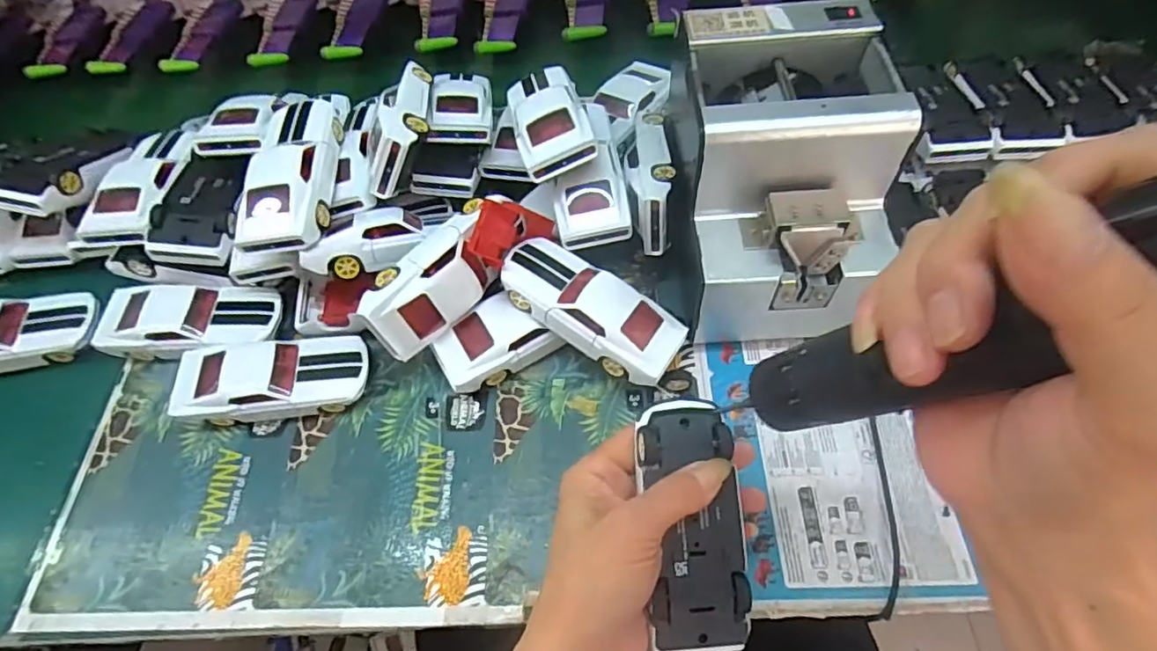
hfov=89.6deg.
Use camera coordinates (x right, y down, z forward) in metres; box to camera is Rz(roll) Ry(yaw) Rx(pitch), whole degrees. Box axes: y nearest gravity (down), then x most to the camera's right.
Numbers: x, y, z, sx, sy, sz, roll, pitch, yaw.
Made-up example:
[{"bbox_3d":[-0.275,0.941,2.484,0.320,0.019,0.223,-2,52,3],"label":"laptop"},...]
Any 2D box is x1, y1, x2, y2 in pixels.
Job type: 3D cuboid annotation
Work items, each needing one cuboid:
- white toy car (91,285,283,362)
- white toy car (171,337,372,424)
[{"bbox_3d":[-0.287,-0.005,0.431,0.127,0.030,0.049,-2,58,3],"label":"white toy car"},{"bbox_3d":[-0.212,0.038,0.407,0.132,0.037,0.055,-10,59,-2],"label":"white toy car"}]

